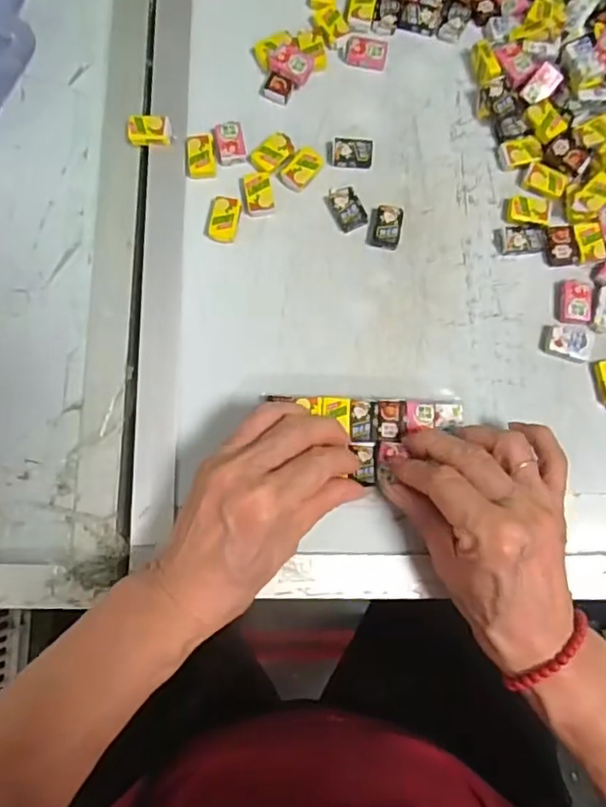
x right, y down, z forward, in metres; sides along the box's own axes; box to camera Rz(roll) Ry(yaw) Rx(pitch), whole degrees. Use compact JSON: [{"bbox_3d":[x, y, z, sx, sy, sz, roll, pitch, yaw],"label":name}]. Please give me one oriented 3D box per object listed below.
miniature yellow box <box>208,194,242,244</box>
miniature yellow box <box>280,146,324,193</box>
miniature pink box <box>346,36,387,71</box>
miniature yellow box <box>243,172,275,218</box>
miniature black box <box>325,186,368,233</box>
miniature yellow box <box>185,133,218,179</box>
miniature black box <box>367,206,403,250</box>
[{"bbox_3d":[-0.050,-0.115,0.379,0.018,0.009,0.026,10,79,2],"label":"miniature yellow box"},{"bbox_3d":[-0.001,-0.149,0.386,0.018,0.005,0.029,38,81,7],"label":"miniature yellow box"},{"bbox_3d":[0.043,-0.235,0.402,0.027,0.005,0.019,7,79,1],"label":"miniature pink box"},{"bbox_3d":[-0.028,-0.132,0.382,0.017,0.005,0.027,-9,79,-2],"label":"miniature yellow box"},{"bbox_3d":[0.027,-0.124,0.382,0.020,0.006,0.029,-26,80,-5],"label":"miniature black box"},{"bbox_3d":[-0.066,-0.158,0.387,0.019,0.007,0.029,-7,79,-1],"label":"miniature yellow box"},{"bbox_3d":[0.052,-0.112,0.382,0.021,0.008,0.026,12,79,2],"label":"miniature black box"}]

